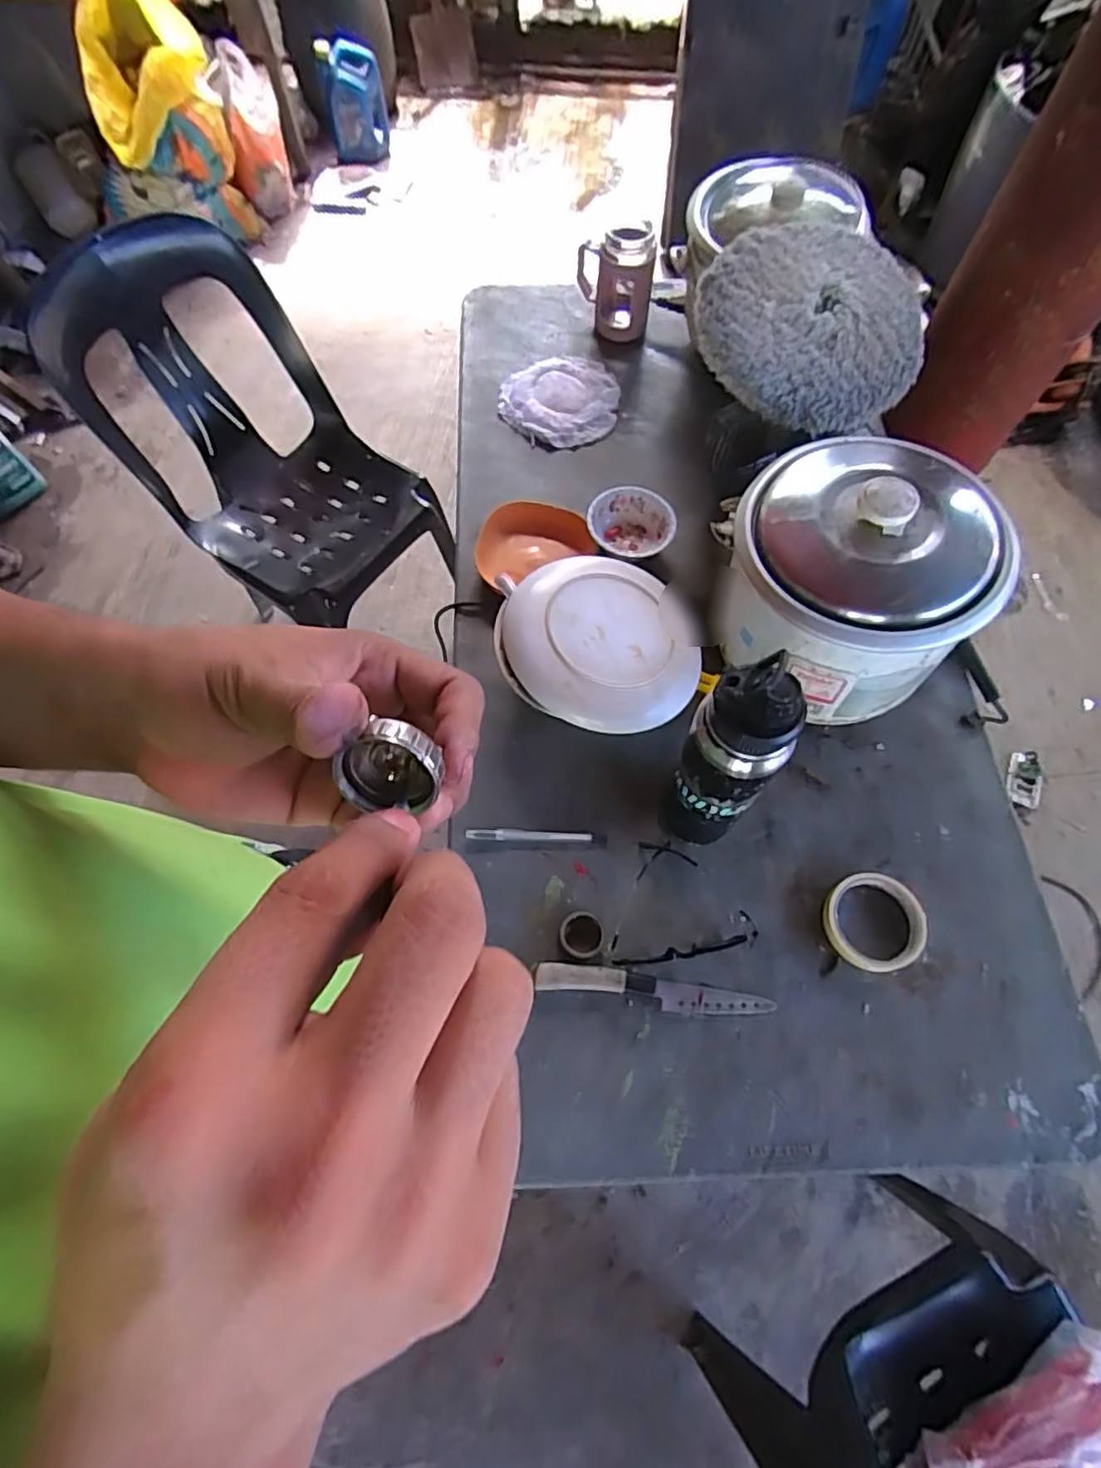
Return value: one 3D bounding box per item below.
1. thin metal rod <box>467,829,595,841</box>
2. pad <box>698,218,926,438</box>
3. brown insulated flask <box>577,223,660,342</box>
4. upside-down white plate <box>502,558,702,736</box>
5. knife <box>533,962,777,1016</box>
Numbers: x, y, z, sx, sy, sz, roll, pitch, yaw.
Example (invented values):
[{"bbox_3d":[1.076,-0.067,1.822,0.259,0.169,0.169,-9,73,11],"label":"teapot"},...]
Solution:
[{"bbox_3d":[-0.021,0.106,0.686,0.135,0.008,0.011,1,66,2],"label":"thin metal rod"},{"bbox_3d":[0.291,-0.460,0.730,0.251,0.073,0.242,25,69,11],"label":"pad"},{"bbox_3d":[0.094,-0.670,0.958,0.109,0.133,0.087,2,66,2],"label":"brown insulated flask"},{"bbox_3d":[0.055,-0.107,0.713,0.200,0.043,0.209,0,66,1],"label":"upside-down white plate"},{"bbox_3d":[0.098,0.246,0.625,0.224,0.011,0.028,7,67,4],"label":"knife"}]

